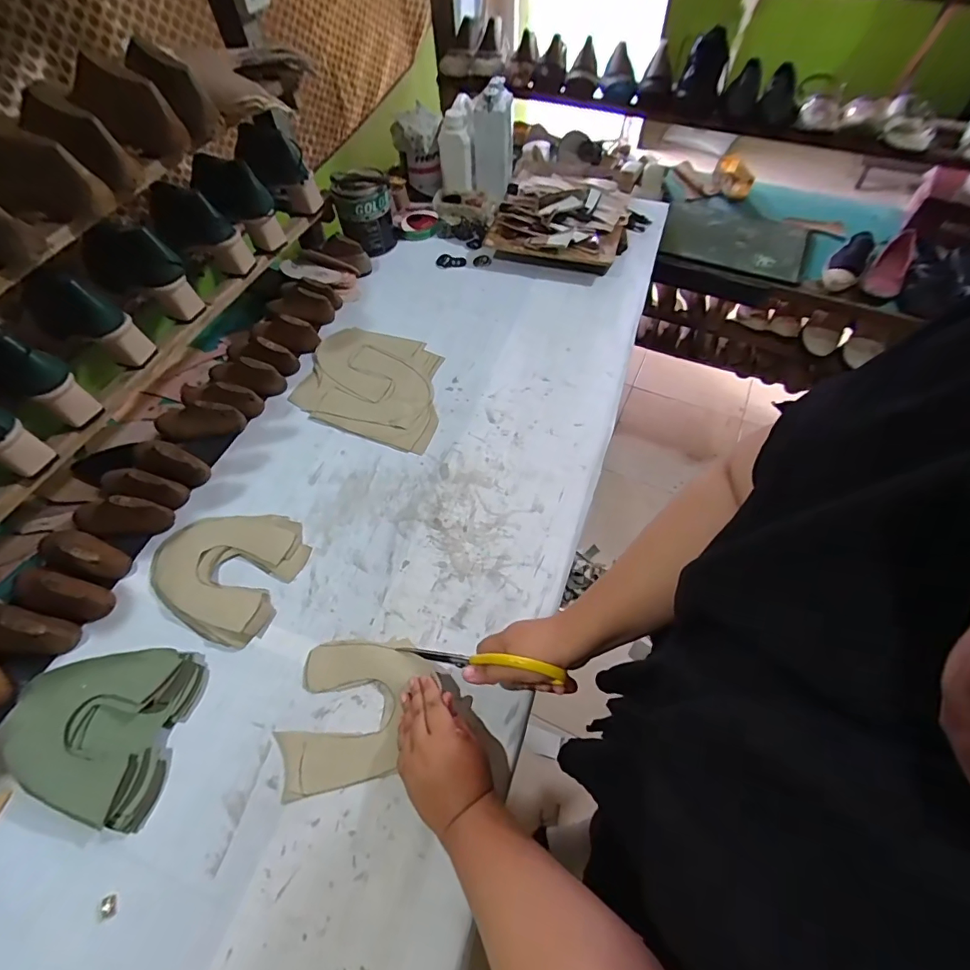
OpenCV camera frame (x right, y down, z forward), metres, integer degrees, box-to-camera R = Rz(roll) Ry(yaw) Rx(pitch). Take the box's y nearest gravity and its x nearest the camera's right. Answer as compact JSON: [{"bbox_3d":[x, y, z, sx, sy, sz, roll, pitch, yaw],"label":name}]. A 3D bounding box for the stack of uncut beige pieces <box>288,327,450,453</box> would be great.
[{"bbox_3d":[-0.184,-0.177,0.814,0.263,0.007,0.216,19,61,12],"label":"stack of uncut beige pieces"}]

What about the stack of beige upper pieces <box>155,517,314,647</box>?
[{"bbox_3d":[-0.348,0.108,0.638,0.181,0.021,0.170,16,60,11],"label":"stack of beige upper pieces"}]

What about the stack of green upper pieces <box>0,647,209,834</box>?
[{"bbox_3d":[-0.436,0.268,0.530,0.186,0.037,0.172,5,59,4],"label":"stack of green upper pieces"}]

